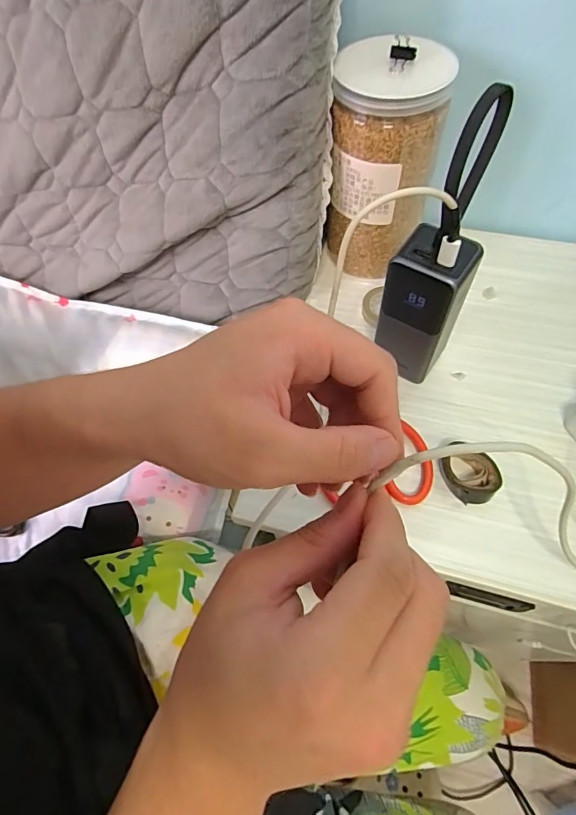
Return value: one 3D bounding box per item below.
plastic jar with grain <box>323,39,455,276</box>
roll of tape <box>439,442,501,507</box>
[{"bbox_3d":[0.085,-0.218,0.416,0.090,0.172,0.084,8,61,8],"label":"plastic jar with grain"},{"bbox_3d":[0.145,0.054,0.364,0.041,0.022,0.049,-39,65,-17],"label":"roll of tape"}]

